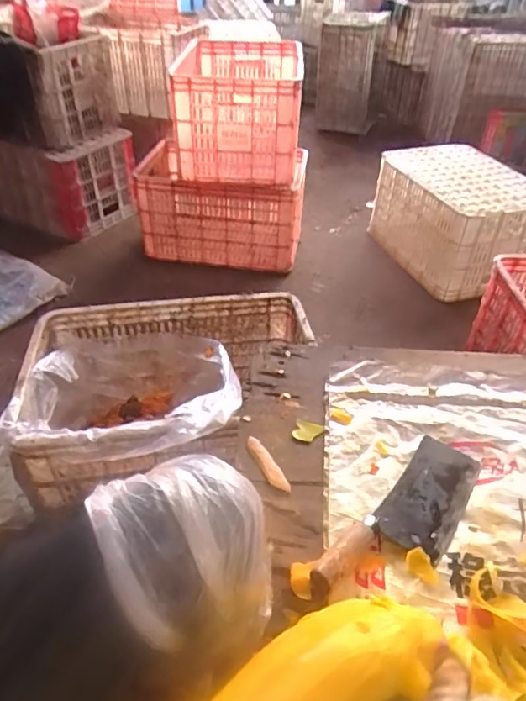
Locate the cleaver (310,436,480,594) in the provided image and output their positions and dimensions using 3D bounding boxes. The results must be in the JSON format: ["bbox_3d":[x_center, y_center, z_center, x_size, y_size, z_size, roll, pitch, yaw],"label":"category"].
[{"bbox_3d":[0.169,0.185,0.581,0.087,0.026,0.266,31,49,28],"label":"cleaver"}]

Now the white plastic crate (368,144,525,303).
[{"bbox_3d":[0.616,-0.430,1.666,0.349,0.274,0.511,-13,44,-17],"label":"white plastic crate"}]

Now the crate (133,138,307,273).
[{"bbox_3d":[-0.123,-0.472,1.707,0.508,0.299,0.321,10,42,8],"label":"crate"}]

